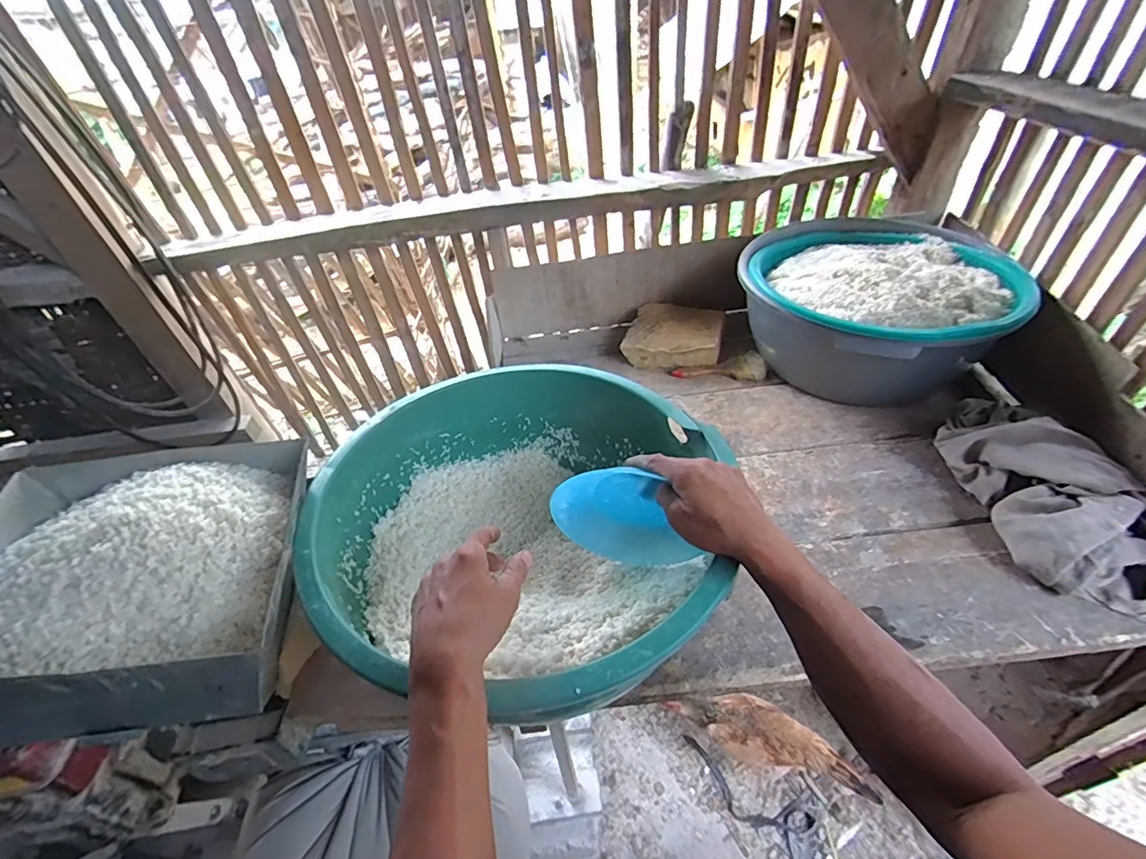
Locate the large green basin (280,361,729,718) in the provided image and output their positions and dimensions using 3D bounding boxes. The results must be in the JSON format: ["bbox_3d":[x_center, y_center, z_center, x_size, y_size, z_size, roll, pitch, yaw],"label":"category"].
[{"bbox_3d":[-0.055,0.118,0.596,0.408,0.183,0.403,-3,44,3],"label":"large green basin"}]

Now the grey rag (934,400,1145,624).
[{"bbox_3d":[0.616,0.076,0.660,0.161,0.084,0.340,-6,44,0],"label":"grey rag"}]

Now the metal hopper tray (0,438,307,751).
[{"bbox_3d":[-0.394,0.128,0.470,0.281,0.100,0.256,-12,44,-6],"label":"metal hopper tray"}]

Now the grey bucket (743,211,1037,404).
[{"bbox_3d":[0.515,-0.216,0.926,0.420,0.188,0.434,16,48,22],"label":"grey bucket"}]

